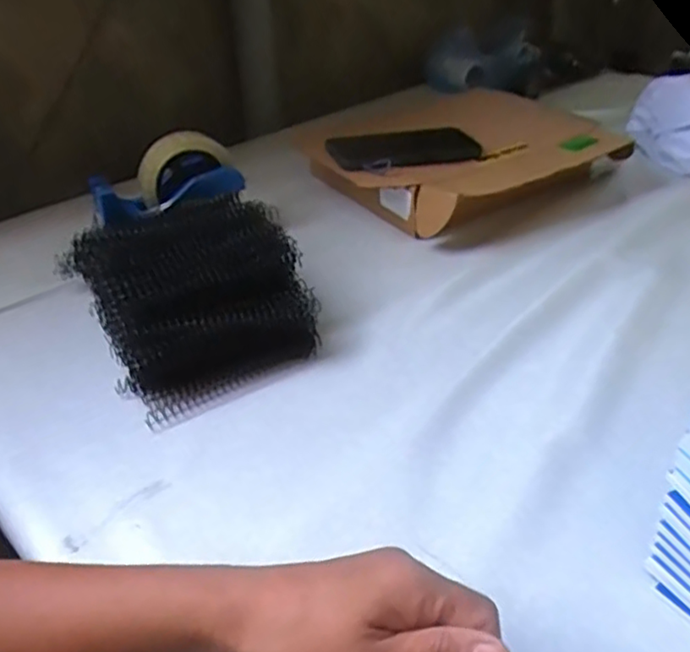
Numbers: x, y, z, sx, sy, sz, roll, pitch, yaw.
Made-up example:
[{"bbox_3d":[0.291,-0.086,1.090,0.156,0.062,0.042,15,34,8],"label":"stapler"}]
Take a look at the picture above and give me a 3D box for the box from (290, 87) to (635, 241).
[{"bbox_3d":[0.145,-0.205,0.794,0.339,0.078,0.234,-24,42,-27],"label":"box"}]

